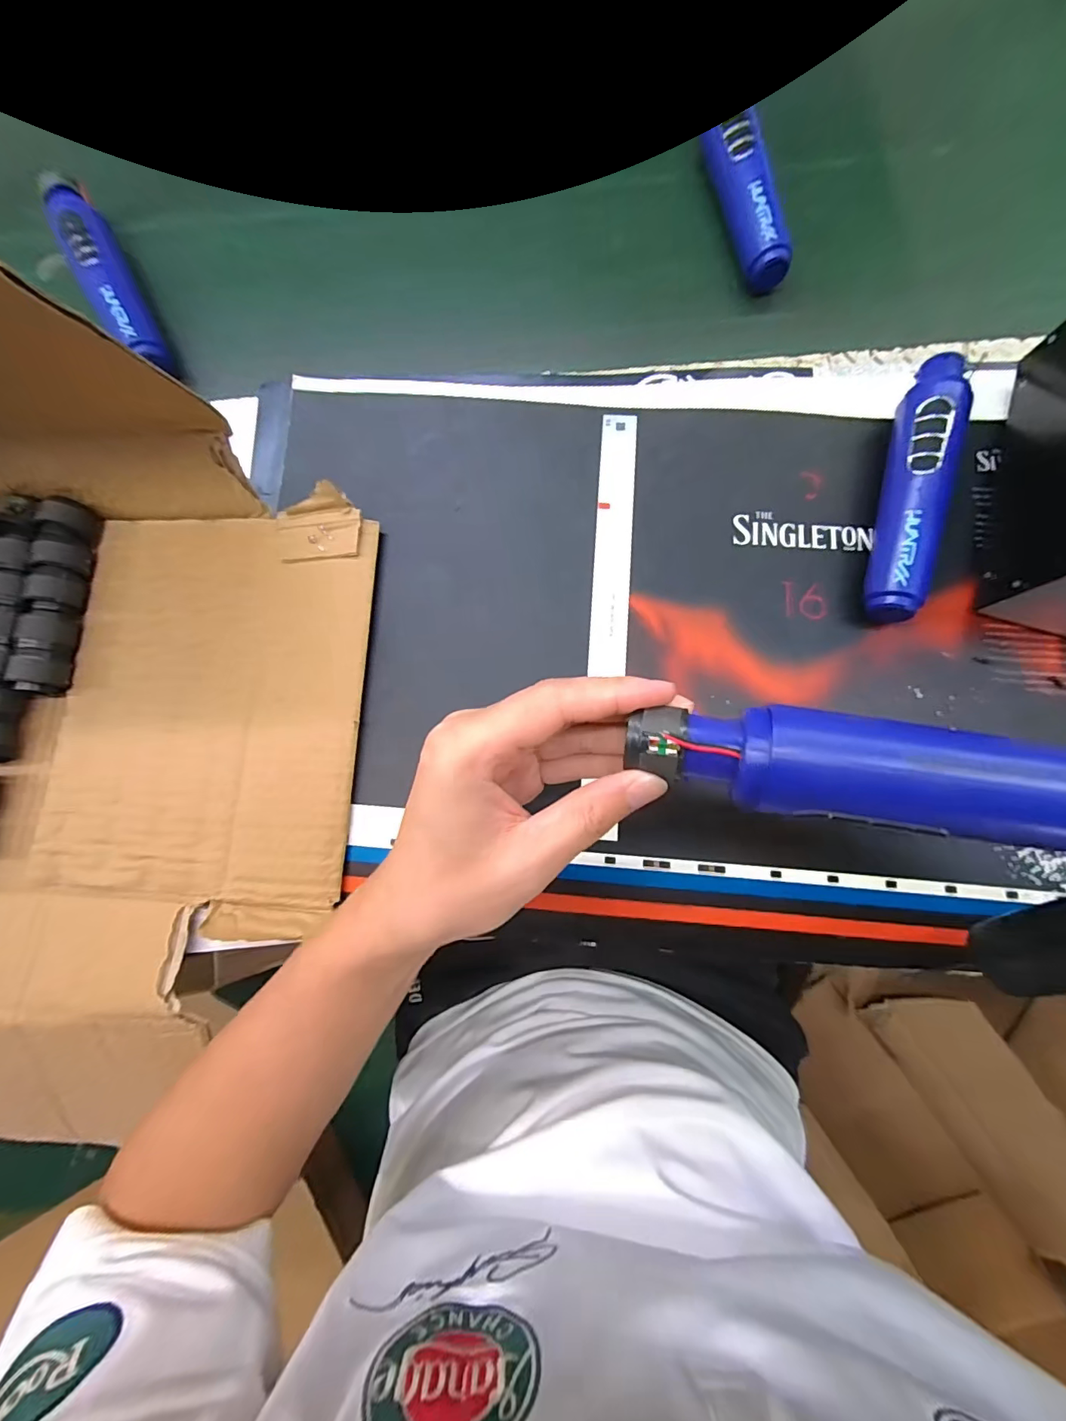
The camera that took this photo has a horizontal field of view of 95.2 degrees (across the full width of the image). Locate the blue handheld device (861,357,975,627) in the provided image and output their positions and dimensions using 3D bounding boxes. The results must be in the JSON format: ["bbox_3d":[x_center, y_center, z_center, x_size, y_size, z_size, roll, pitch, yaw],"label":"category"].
[{"bbox_3d":[0.241,-0.142,0.310,0.032,0.037,0.176,16,81,4],"label":"blue handheld device"}]

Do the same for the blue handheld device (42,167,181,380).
[{"bbox_3d":[-0.326,-0.329,0.380,0.033,0.039,0.200,-29,81,-3],"label":"blue handheld device"}]

